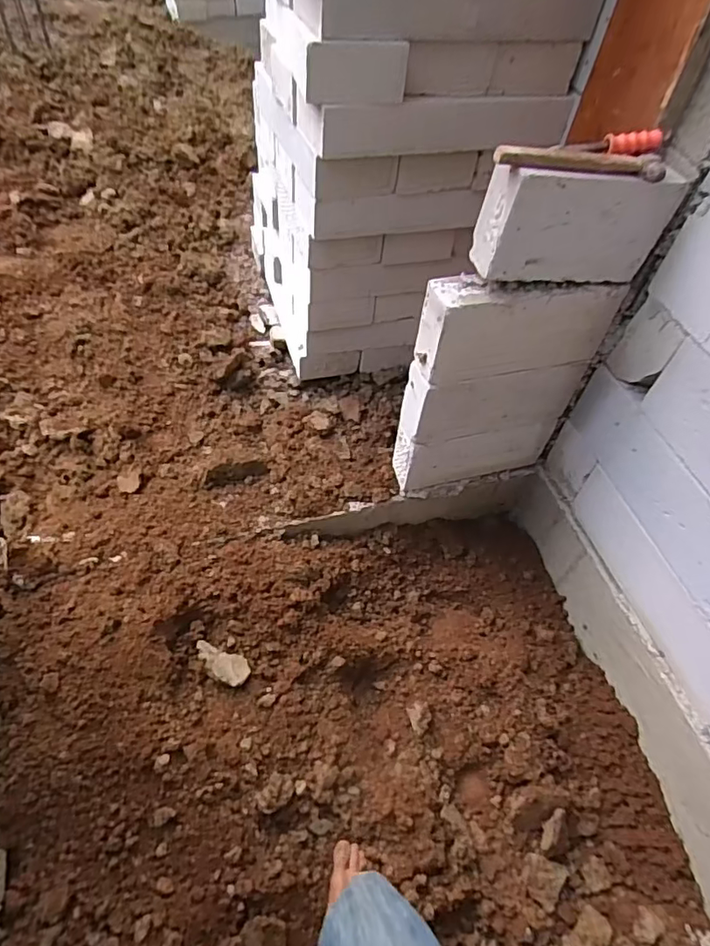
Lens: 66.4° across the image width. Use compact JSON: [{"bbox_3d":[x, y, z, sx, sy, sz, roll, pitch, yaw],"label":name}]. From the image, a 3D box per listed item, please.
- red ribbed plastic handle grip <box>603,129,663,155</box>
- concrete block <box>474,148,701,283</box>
[{"bbox_3d":[0.449,-0.533,0.877,0.080,0.026,0.029,7,51,20],"label":"red ribbed plastic handle grip"},{"bbox_3d":[0.393,-0.447,0.966,0.326,0.186,0.083,-3,53,-8],"label":"concrete block"}]

